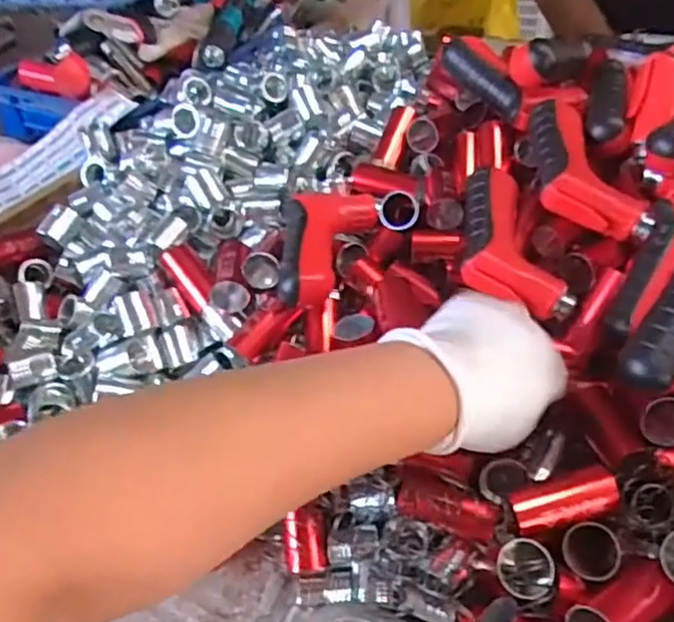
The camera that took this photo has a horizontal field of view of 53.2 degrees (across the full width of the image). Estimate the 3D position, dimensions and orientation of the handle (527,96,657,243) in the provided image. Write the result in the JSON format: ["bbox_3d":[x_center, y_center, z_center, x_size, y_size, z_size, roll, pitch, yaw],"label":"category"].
[{"bbox_3d":[0.184,-0.110,0.521,0.069,0.030,0.134,-11,60,-6],"label":"handle"}]

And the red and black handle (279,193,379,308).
[{"bbox_3d":[-0.005,-0.054,0.525,0.074,0.033,0.116,-3,40,3],"label":"red and black handle"}]

